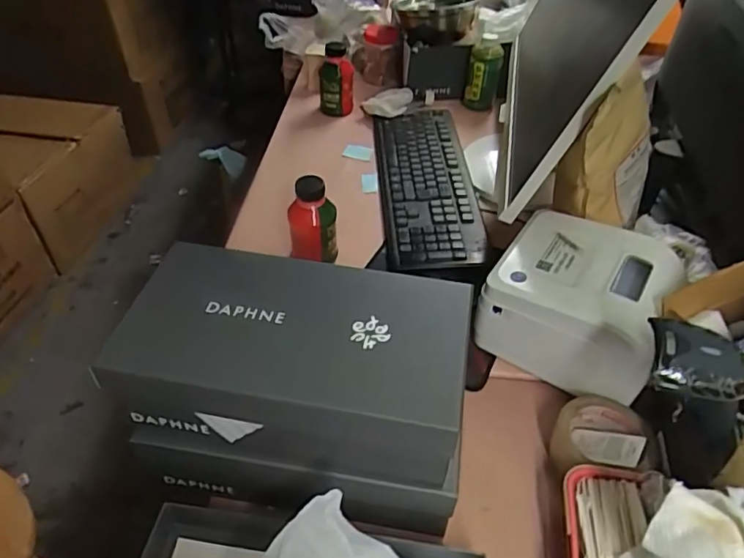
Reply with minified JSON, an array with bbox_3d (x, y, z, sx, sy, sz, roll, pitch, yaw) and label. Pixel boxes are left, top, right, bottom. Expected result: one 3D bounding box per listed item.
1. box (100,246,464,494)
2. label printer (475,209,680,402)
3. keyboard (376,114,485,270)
[{"bbox_3d":[-0.067,0.071,0.518,0.292,0.097,0.159,7,45,8],"label":"box"},{"bbox_3d":[0.250,0.032,0.682,0.184,0.141,0.169,26,50,24],"label":"label printer"},{"bbox_3d":[0.089,-0.168,0.942,0.146,0.036,0.409,-2,44,-2],"label":"keyboard"}]

